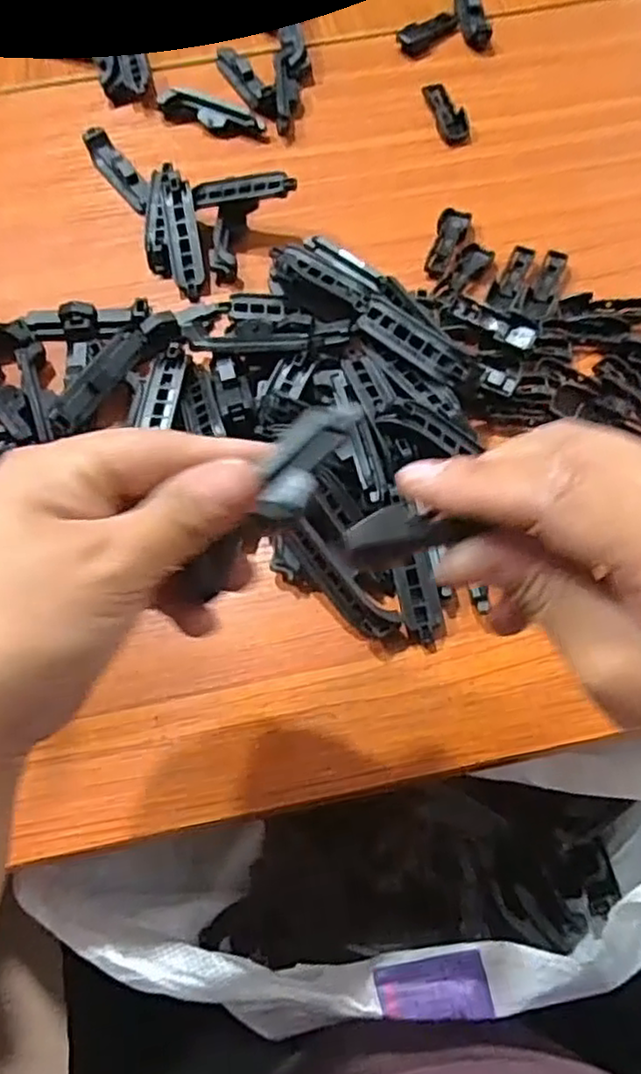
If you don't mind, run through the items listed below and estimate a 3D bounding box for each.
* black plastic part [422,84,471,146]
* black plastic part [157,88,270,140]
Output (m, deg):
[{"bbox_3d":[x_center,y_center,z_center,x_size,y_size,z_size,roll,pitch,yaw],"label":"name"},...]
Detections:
[{"bbox_3d":[0.082,-0.280,0.462,0.017,0.008,0.052,-19,67,-6],"label":"black plastic part"},{"bbox_3d":[-0.071,-0.279,0.464,0.075,0.015,0.014,20,68,10],"label":"black plastic part"}]

